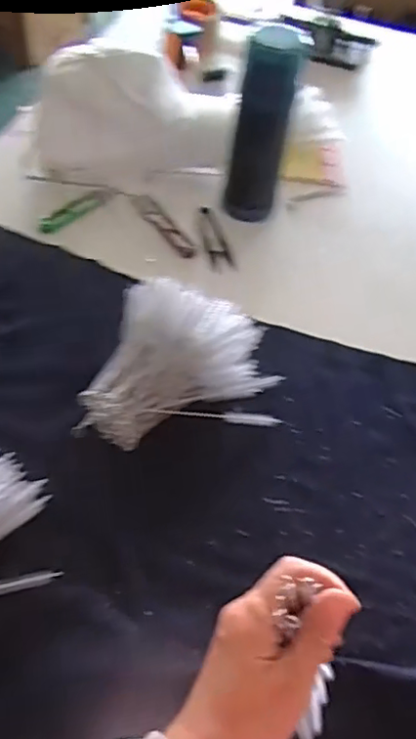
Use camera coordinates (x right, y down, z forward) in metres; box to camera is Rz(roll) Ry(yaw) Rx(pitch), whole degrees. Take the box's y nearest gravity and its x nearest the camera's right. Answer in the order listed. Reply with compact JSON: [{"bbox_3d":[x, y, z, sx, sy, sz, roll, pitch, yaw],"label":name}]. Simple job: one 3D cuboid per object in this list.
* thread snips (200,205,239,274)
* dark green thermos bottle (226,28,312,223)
[{"bbox_3d":[0.005,-0.154,0.696,0.030,0.015,0.101,-14,57,-15],"label":"thread snips"},{"bbox_3d":[0.059,-0.265,0.662,0.066,0.199,0.060,10,54,2],"label":"dark green thermos bottle"}]

